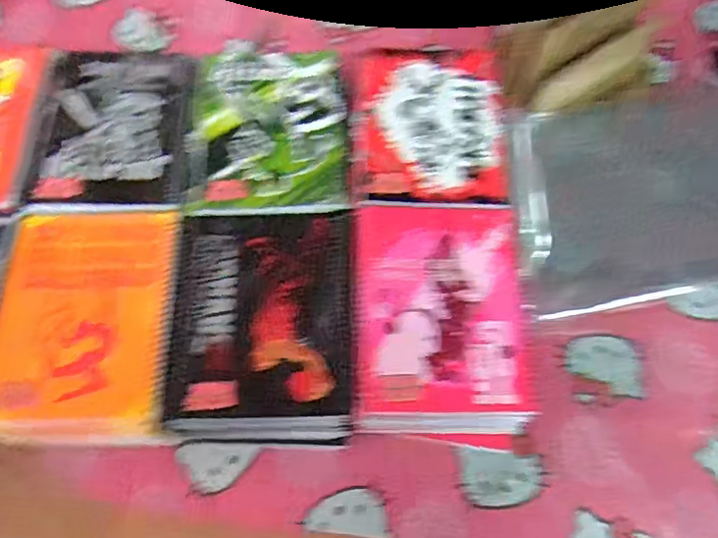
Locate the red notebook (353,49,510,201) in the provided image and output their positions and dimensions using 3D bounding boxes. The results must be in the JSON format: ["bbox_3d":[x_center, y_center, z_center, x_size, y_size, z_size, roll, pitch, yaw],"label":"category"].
[{"bbox_3d":[0.075,-0.159,0.611,0.155,0.007,0.193,3,68,0],"label":"red notebook"}]

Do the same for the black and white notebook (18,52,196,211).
[{"bbox_3d":[-0.256,-0.147,0.608,0.164,0.010,0.199,0,68,-1],"label":"black and white notebook"}]

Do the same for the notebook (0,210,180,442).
[{"bbox_3d":[-0.252,0.041,0.522,0.154,0.020,0.213,0,68,-1],"label":"notebook"}]

